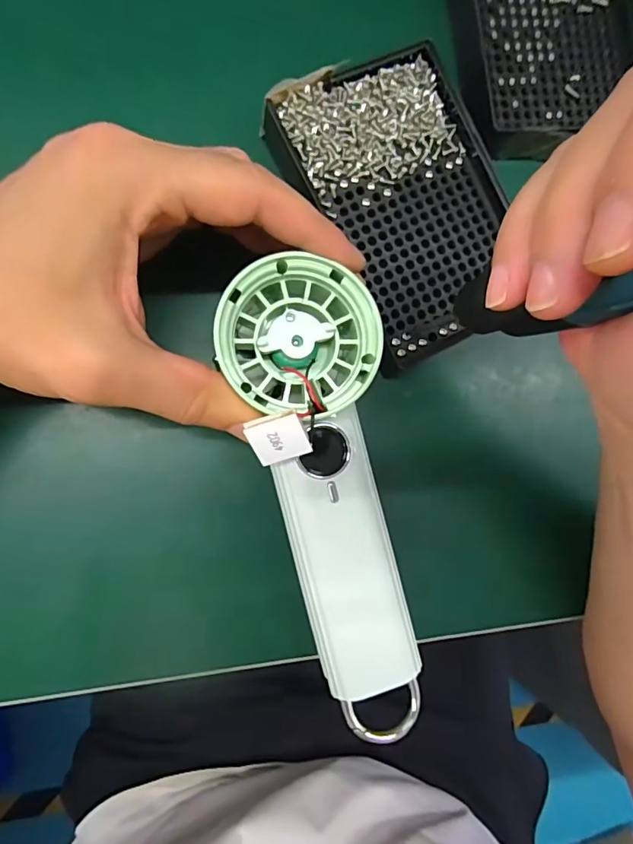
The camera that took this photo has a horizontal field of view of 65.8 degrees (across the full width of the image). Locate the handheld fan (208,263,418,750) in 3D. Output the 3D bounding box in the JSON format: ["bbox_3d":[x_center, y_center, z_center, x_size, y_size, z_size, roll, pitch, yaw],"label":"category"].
[{"bbox_3d":[0.007,0.032,0.191,0.056,0.023,0.186,-13,96,-10],"label":"handheld fan"}]

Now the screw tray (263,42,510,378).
[{"bbox_3d":[0.046,-0.106,0.234,0.095,0.012,0.134,-30,93,-9],"label":"screw tray"}]

